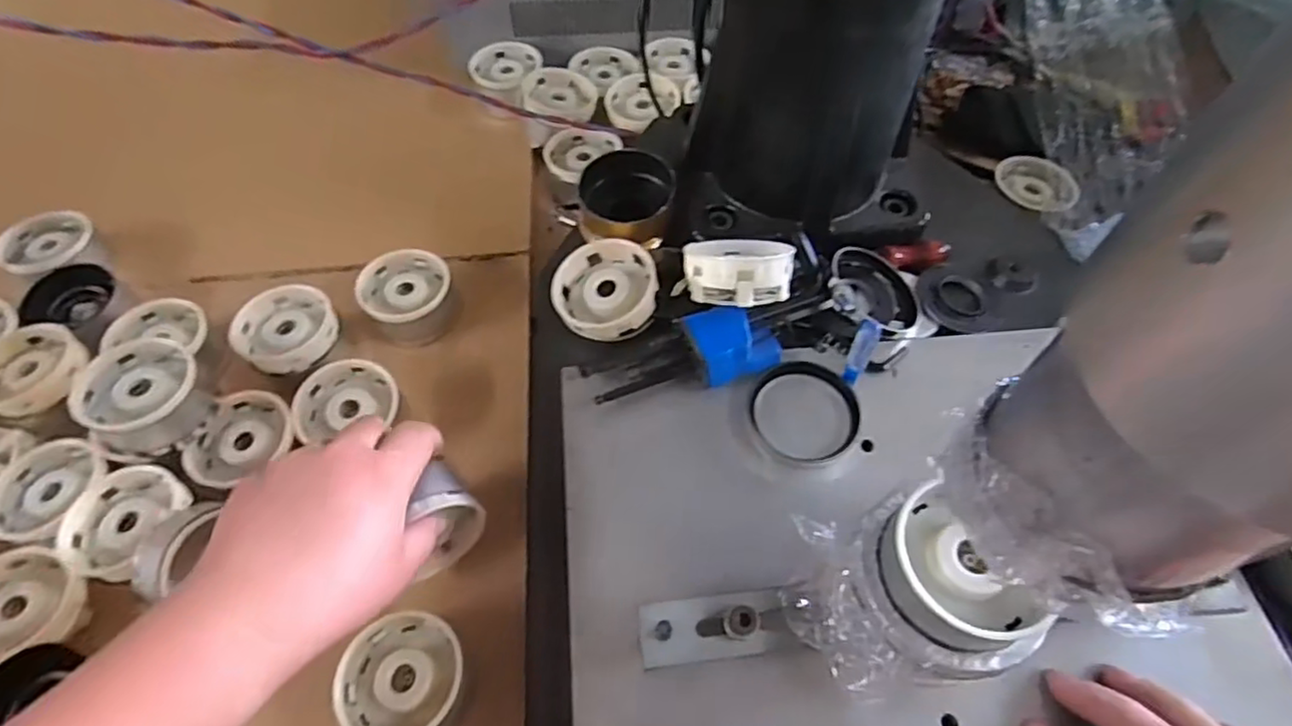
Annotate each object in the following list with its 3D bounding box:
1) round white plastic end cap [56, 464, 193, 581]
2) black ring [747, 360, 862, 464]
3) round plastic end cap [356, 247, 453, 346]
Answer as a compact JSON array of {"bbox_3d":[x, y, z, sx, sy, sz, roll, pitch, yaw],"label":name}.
[{"bbox_3d":[-0.315,0.093,0.398,0.059,0.021,0.069,31,63,18],"label":"round white plastic end cap"},{"bbox_3d":[0.095,0.029,0.398,0.065,0.014,0.062,0,58,1],"label":"black ring"},{"bbox_3d":[-0.183,-0.052,0.515,0.065,0.042,0.073,-26,61,-14],"label":"round plastic end cap"}]

